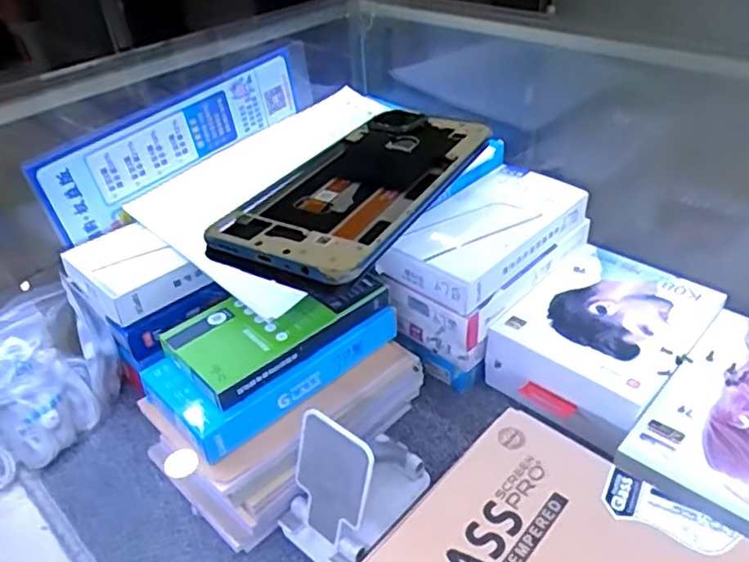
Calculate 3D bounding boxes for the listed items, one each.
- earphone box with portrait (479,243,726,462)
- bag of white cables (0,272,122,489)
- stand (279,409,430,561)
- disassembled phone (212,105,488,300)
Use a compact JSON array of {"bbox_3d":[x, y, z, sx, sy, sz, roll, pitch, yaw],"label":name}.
[{"bbox_3d":[0.202,0.051,0.546,0.186,0.057,0.137,-33,45,-33],"label":"earphone box with portrait"},{"bbox_3d":[-0.297,0.080,0.538,0.157,0.132,0.075,-35,15,-21],"label":"bag of white cables"},{"bbox_3d":[-0.017,0.137,0.446,0.063,0.098,0.106,26,46,34],"label":"stand"},{"bbox_3d":[-0.006,-0.049,0.302,0.078,0.012,0.160,16,41,24],"label":"disassembled phone"}]

